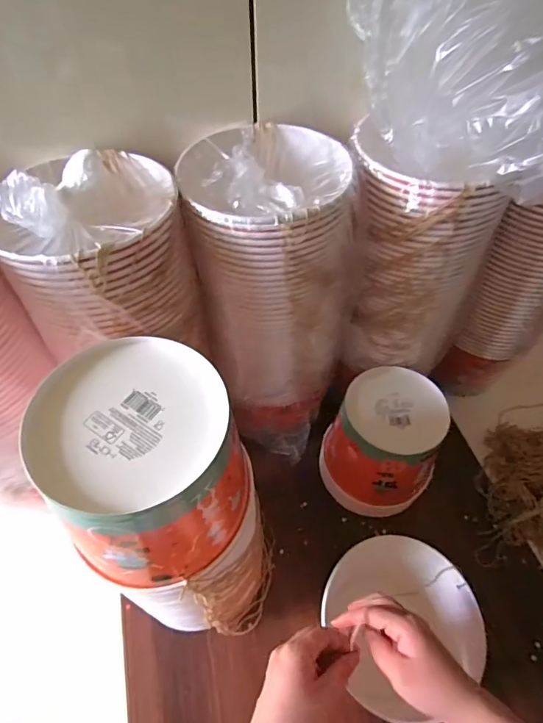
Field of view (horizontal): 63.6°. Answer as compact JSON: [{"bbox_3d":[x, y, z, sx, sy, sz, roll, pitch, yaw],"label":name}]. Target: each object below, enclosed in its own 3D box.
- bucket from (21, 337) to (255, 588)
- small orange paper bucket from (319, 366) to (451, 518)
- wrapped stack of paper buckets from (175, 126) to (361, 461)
[{"bbox_3d":[-0.090,0.076,0.333,0.127,0.127,0.139,-1,54,1],"label":"bucket"},{"bbox_3d":[0.151,0.118,0.605,0.137,0.174,0.138,-1,54,1],"label":"small orange paper bucket"},{"bbox_3d":[0.001,-0.054,0.564,0.164,0.408,0.178,-20,57,-13],"label":"wrapped stack of paper buckets"}]

